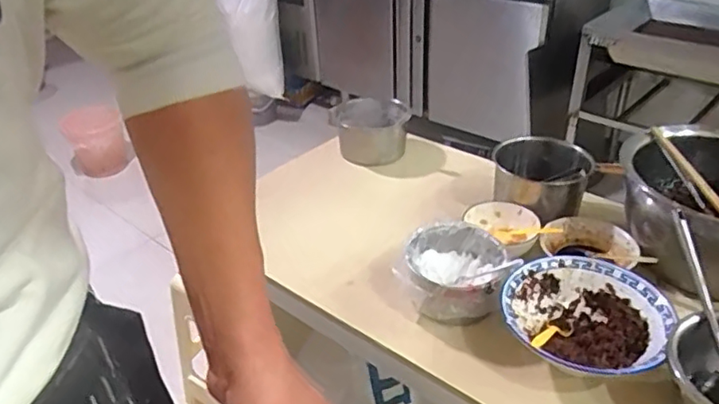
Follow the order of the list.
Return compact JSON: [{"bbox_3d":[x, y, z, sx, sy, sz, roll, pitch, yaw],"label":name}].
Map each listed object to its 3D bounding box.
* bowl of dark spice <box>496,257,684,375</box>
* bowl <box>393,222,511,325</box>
[{"bbox_3d":[0.272,0.152,0.725,0.184,0.071,0.177,-1,34,1],"label":"bowl of dark spice"},{"bbox_3d":[0.131,0.103,0.811,0.137,0.085,0.136,-1,34,1],"label":"bowl"}]

